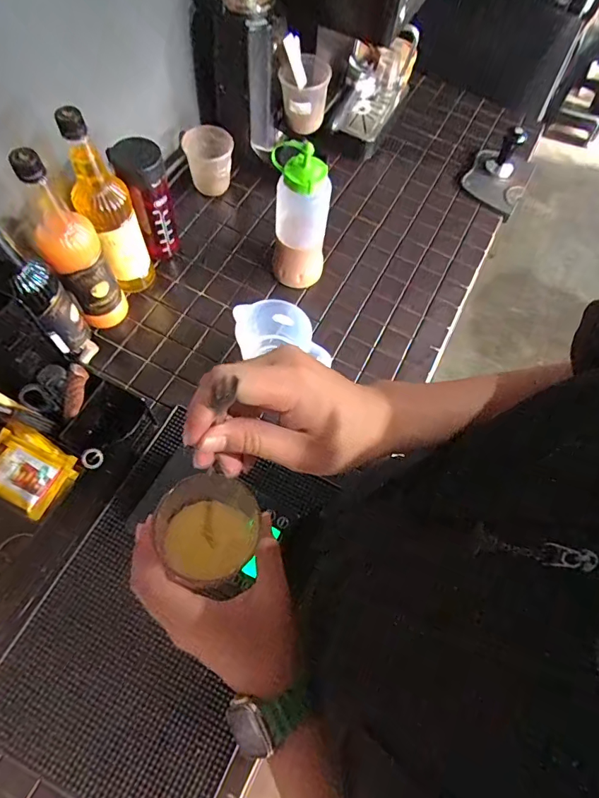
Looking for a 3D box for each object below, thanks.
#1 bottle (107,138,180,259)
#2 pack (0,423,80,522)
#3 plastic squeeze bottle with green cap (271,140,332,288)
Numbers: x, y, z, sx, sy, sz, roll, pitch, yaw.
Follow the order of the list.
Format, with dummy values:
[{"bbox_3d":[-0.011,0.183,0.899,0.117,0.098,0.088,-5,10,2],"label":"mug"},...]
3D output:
[{"bbox_3d":[-0.242,-0.312,0.706,0.062,0.187,0.076,42,70,15],"label":"bottle"},{"bbox_3d":[-0.319,0.081,0.513,0.105,0.015,0.078,28,67,10],"label":"pack"},{"bbox_3d":[0.001,-0.274,0.683,0.084,0.238,0.078,6,65,0],"label":"plastic squeeze bottle with green cap"}]

